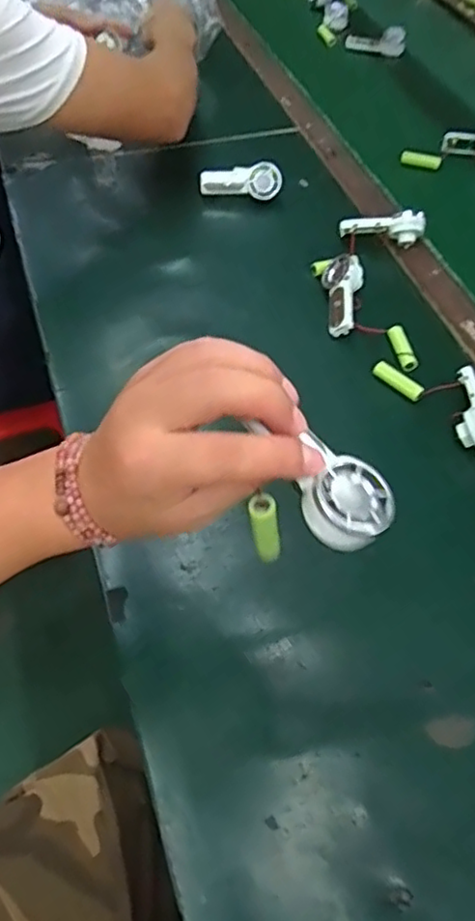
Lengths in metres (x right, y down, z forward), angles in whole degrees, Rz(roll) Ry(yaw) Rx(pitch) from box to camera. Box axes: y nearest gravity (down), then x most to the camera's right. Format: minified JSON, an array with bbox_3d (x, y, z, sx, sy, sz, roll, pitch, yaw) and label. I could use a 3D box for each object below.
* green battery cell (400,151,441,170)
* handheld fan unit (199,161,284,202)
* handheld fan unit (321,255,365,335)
[{"bbox_3d":[0.241,-0.397,0.853,0.052,0.014,0.016,13,54,5],"label":"green battery cell"},{"bbox_3d":[0.004,-0.334,0.767,0.095,0.031,0.029,5,54,-1],"label":"handheld fan unit"},{"bbox_3d":[0.106,-0.168,0.666,0.023,0.039,0.095,26,59,-39],"label":"handheld fan unit"}]

